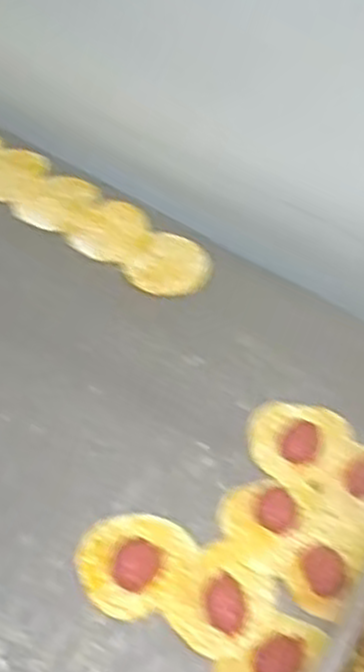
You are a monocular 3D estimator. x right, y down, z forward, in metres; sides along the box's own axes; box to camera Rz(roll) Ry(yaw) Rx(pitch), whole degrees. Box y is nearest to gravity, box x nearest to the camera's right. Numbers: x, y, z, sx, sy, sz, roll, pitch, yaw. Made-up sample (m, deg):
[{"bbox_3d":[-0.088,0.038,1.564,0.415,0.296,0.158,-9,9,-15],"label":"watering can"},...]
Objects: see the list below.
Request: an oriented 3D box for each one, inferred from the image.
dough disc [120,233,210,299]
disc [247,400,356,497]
[{"bbox_3d":[-0.011,-0.068,0.793,0.071,0.015,0.084,25,52,15],"label":"dough disc"},{"bbox_3d":[0.098,0.088,0.674,0.084,0.013,0.089,2,50,-3],"label":"disc"}]

